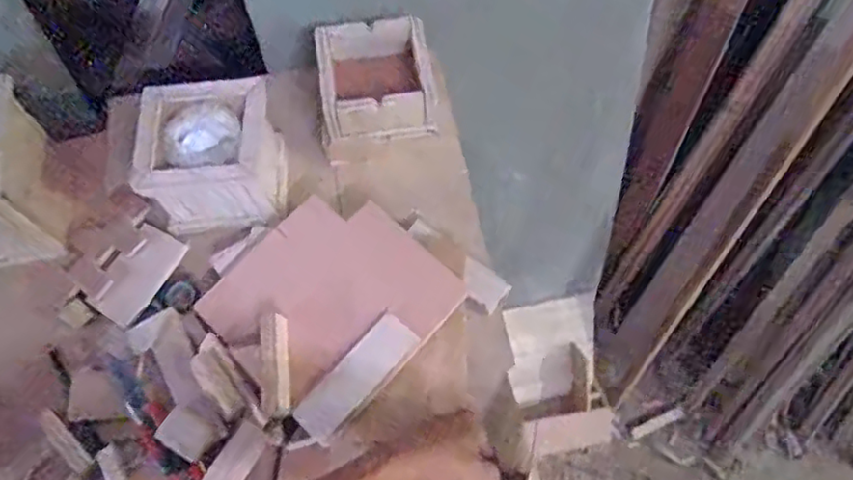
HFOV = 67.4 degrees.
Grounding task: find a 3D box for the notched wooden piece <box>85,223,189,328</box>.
[{"bbox_3d":[-0.285,0.034,0.630,0.063,0.010,0.095,24,67,13],"label":"notched wooden piece"}]

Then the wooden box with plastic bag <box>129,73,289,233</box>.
[{"bbox_3d":[-0.208,-0.086,0.623,0.122,0.102,0.119,-9,64,-2],"label":"wooden box with plastic bag"}]

